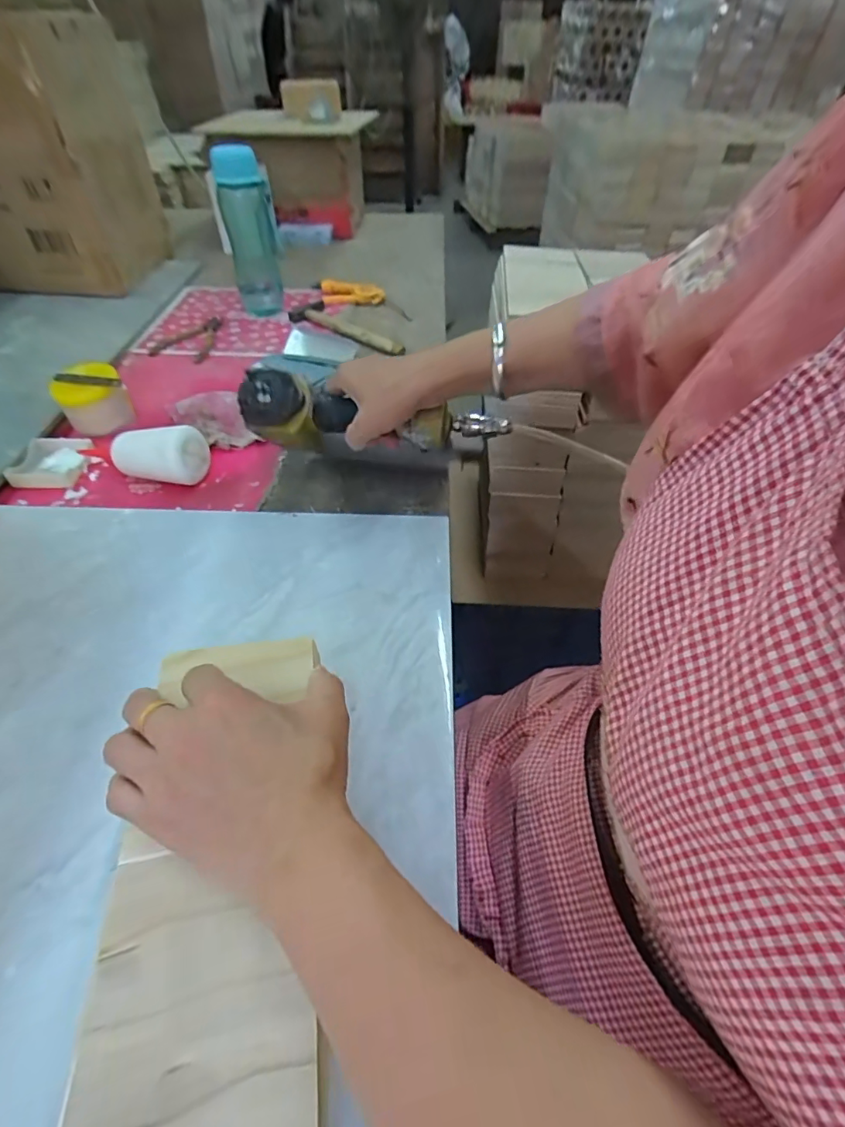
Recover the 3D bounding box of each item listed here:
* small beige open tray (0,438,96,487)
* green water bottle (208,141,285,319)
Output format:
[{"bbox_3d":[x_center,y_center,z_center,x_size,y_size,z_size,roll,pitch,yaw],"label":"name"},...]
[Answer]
[{"bbox_3d":[-0.450,-0.124,0.610,0.076,0.019,0.076,-4,47,-6],"label":"small beige open tray"},{"bbox_3d":[-0.295,-0.565,0.859,0.077,0.239,0.086,-13,49,-14],"label":"green water bottle"}]

